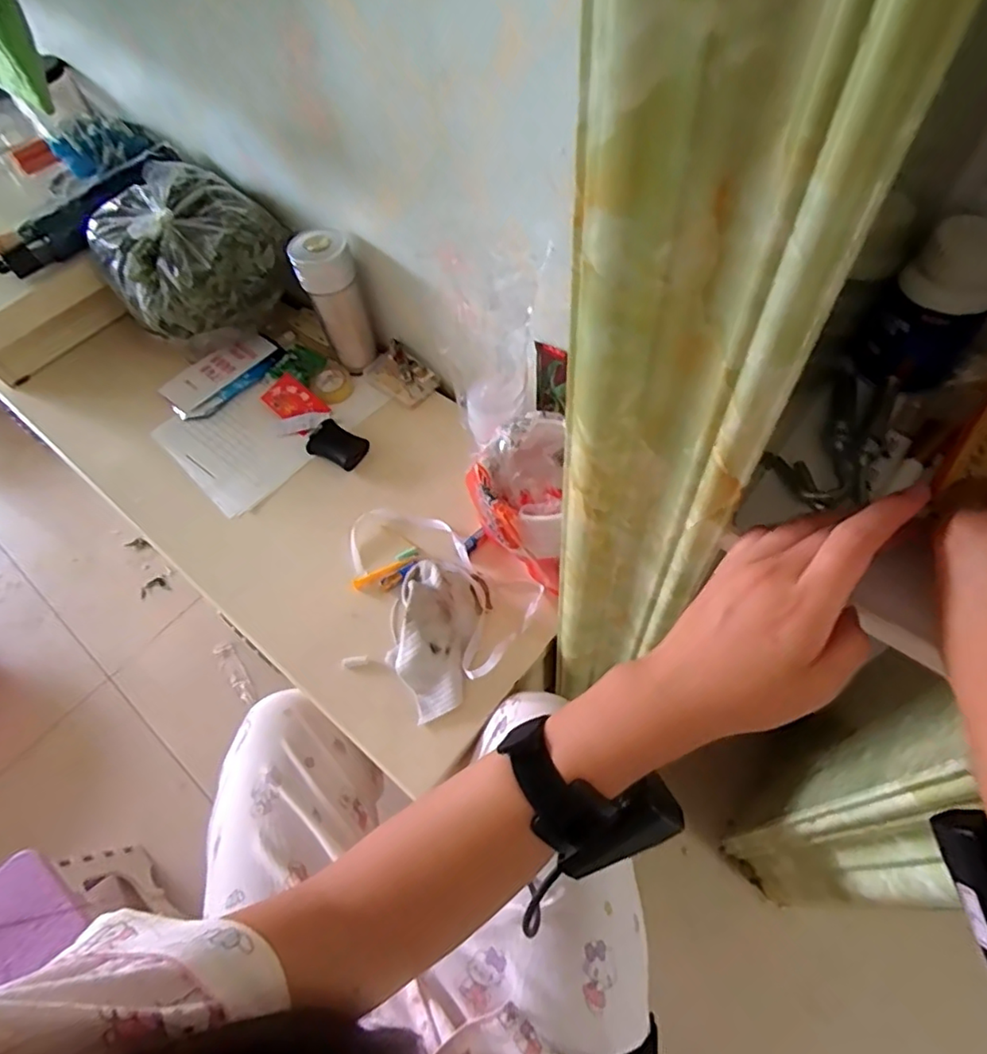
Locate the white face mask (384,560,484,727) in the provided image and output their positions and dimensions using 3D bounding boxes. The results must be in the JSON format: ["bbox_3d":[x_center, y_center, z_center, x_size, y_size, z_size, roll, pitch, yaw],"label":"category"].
[{"bbox_3d":[-0.068,0.108,0.615,0.091,0.051,0.157,9,59,10],"label":"white face mask"}]

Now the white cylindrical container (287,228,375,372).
[{"bbox_3d":[-0.204,-0.290,0.782,0.070,0.178,0.056,-18,58,-6],"label":"white cylindrical container"}]

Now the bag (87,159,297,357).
[{"bbox_3d":[-0.394,-0.337,0.813,0.203,0.195,0.191,-41,64,-19],"label":"bag"}]

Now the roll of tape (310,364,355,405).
[{"bbox_3d":[-0.225,-0.198,0.832,0.051,0.026,0.047,-2,58,4],"label":"roll of tape"}]

